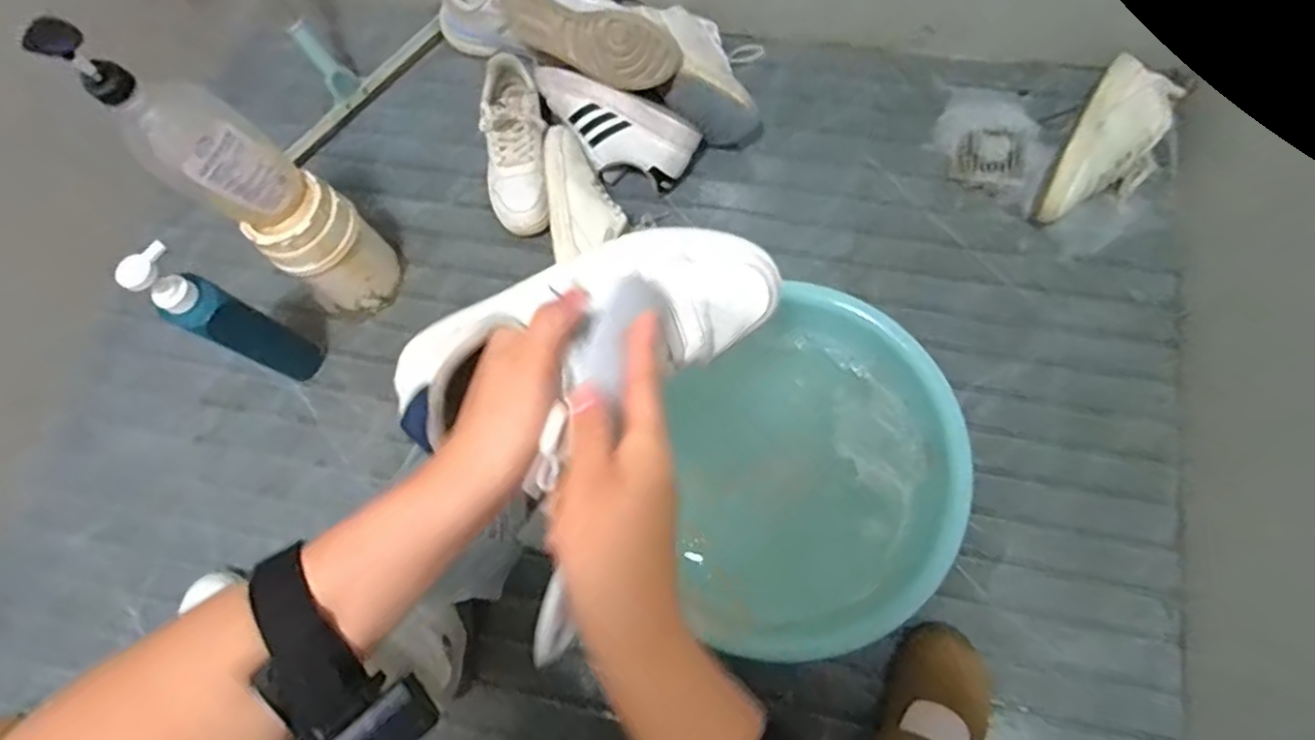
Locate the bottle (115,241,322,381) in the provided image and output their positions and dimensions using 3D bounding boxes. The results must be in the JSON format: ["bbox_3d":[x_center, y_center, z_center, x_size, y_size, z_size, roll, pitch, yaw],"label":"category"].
[{"bbox_3d":[-0.486,-0.049,0.750,0.056,0.260,0.058,25,73,11],"label":"bottle"}]

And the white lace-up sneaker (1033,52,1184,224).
[{"bbox_3d":[0.555,-0.265,0.807,0.106,0.097,0.223,32,74,13],"label":"white lace-up sneaker"}]

